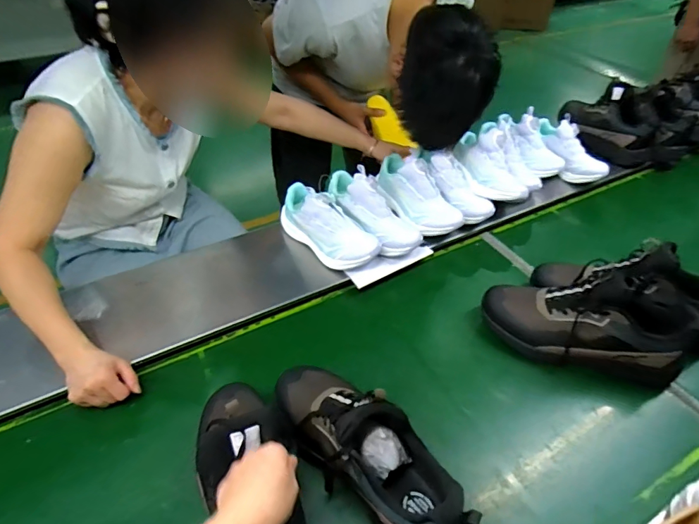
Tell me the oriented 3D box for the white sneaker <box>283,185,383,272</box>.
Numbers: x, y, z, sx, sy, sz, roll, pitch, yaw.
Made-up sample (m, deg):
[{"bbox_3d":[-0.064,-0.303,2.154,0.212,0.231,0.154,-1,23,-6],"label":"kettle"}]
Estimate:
[{"bbox_3d":[-0.048,-0.066,0.881,0.229,0.095,0.090,39,53,13],"label":"white sneaker"}]

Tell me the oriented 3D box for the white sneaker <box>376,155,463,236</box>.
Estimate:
[{"bbox_3d":[0.149,-0.154,0.946,0.111,0.096,0.216,-19,46,-19],"label":"white sneaker"}]

